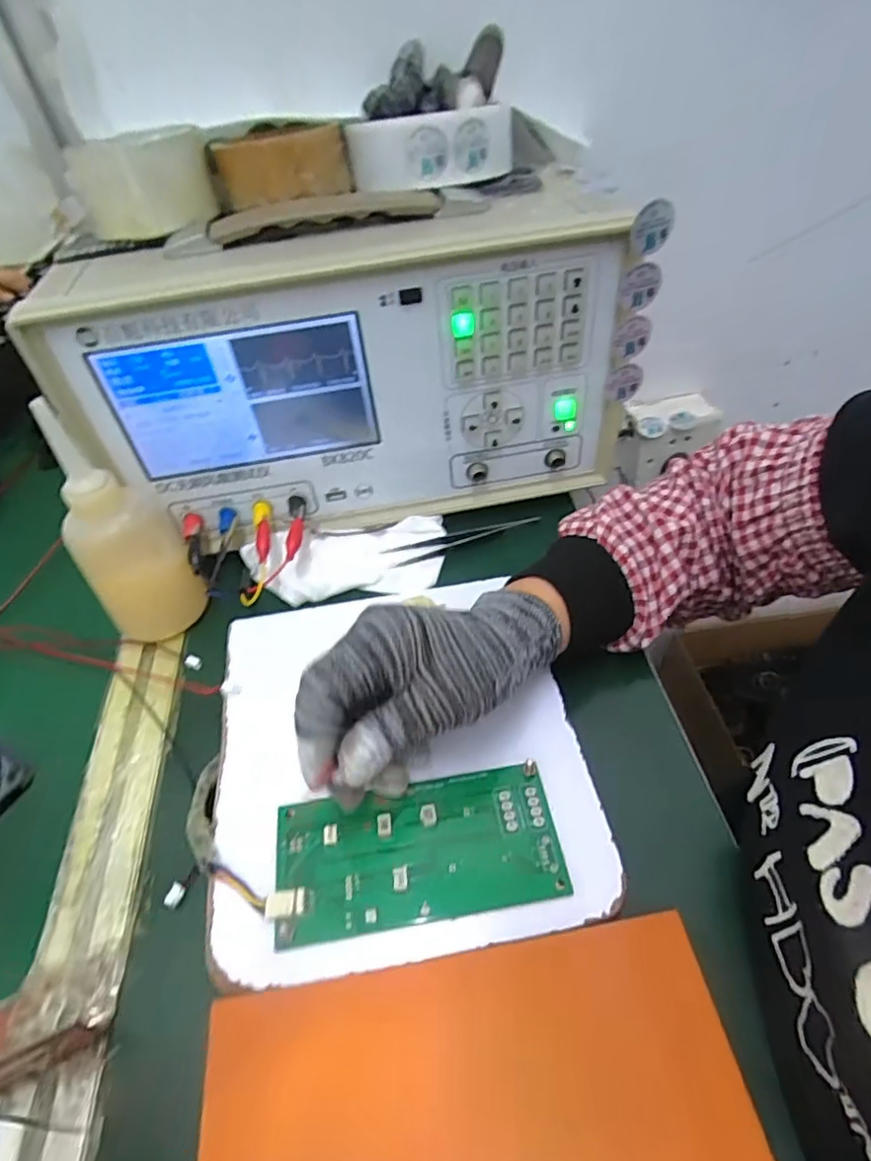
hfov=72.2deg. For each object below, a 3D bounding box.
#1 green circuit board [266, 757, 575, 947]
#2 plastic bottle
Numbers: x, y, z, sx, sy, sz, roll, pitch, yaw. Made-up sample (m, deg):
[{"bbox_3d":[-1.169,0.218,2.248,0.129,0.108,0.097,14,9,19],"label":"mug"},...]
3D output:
[{"bbox_3d":[-0.009,0.128,0.287,0.133,0.008,0.063,-9,47,-5],"label":"green circuit board"},{"bbox_3d":[-0.192,-0.029,0.363,0.062,0.134,0.046,-37,54,-25],"label":"plastic bottle"}]

